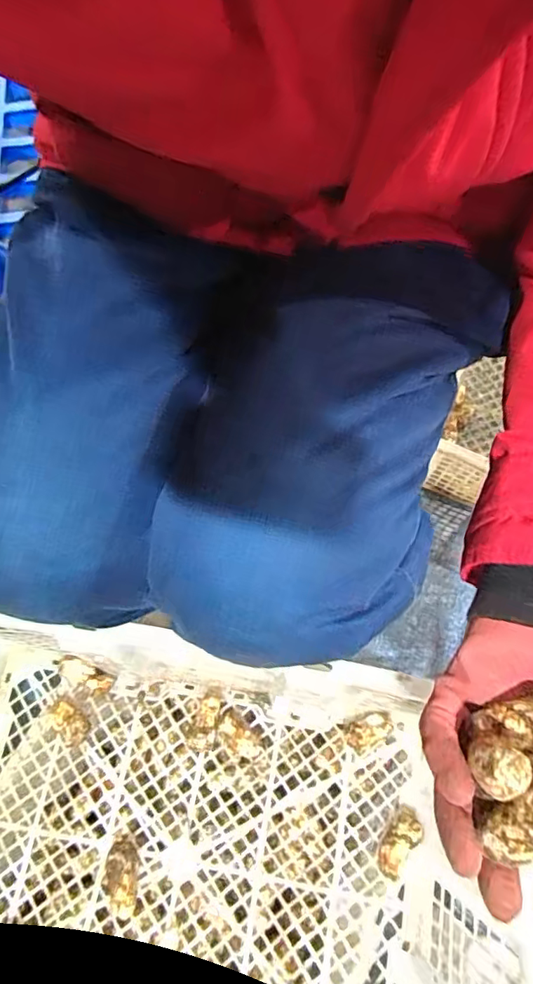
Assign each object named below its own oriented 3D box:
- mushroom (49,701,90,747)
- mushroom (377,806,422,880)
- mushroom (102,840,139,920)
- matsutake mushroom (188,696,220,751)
[{"bbox_3d":[-0.180,0.213,0.485,0.043,0.028,0.026,33,73,12],"label":"mushroom"},{"bbox_3d":[0.112,0.299,0.449,0.023,0.030,0.053,27,71,10],"label":"mushroom"},{"bbox_3d":[-0.125,0.327,0.445,0.032,0.025,0.055,4,69,2],"label":"mushroom"},{"bbox_3d":[-0.058,0.215,0.492,0.024,0.024,0.045,12,69,5],"label":"matsutake mushroom"}]

